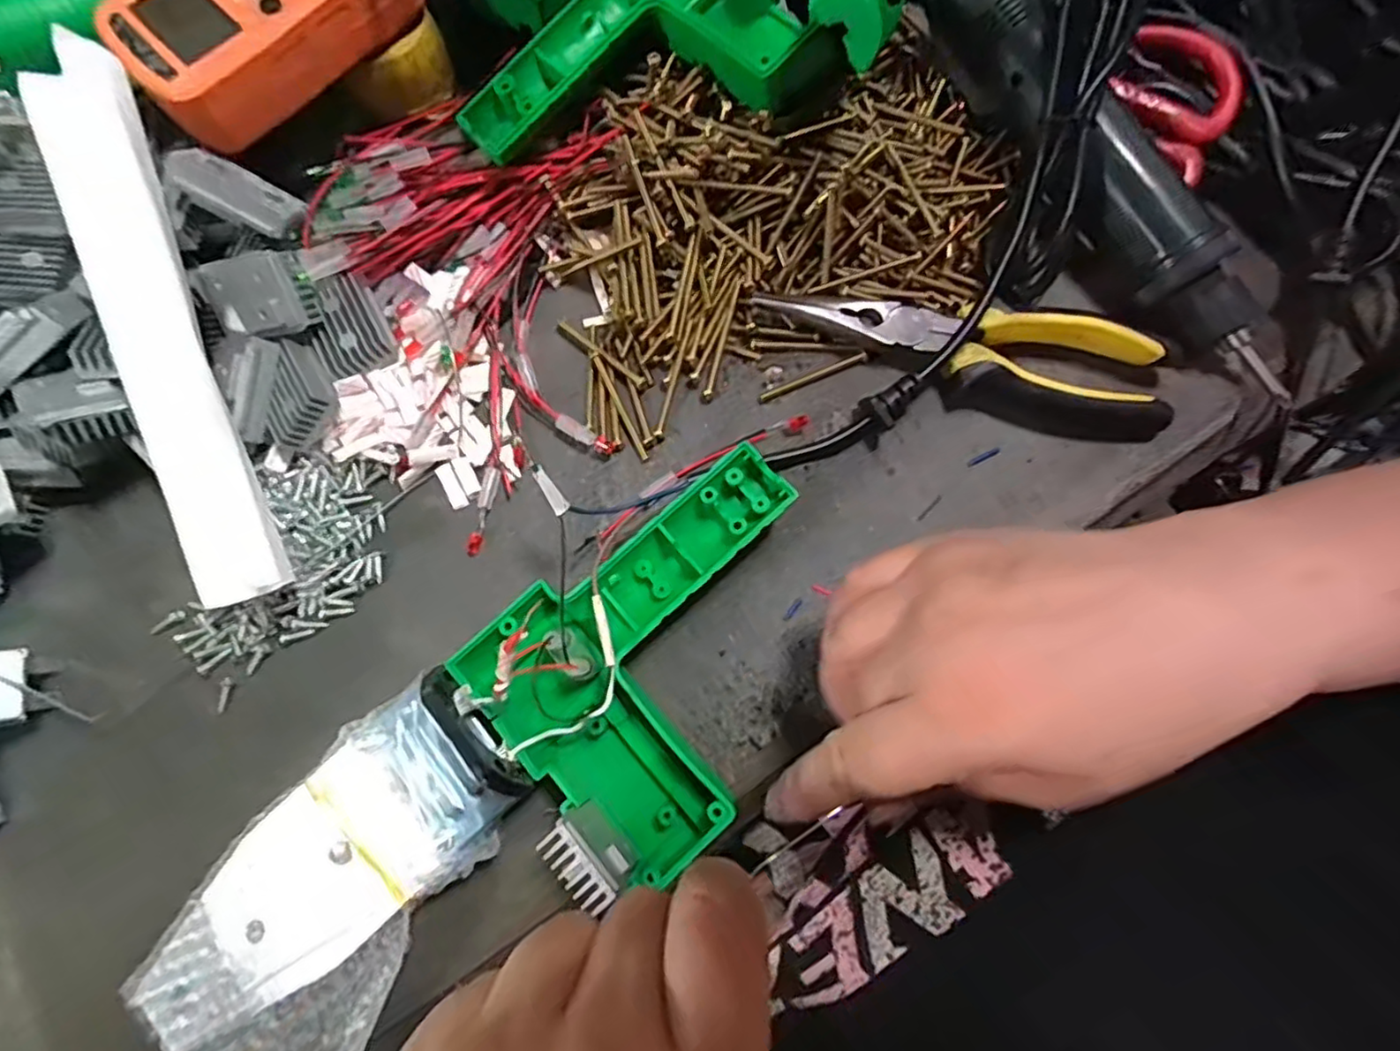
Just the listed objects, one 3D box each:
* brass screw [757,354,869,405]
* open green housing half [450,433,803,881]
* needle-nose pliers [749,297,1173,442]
[{"bbox_3d":[0.053,-0.070,0.302,0.056,0.005,0.004,-24,78,-6],"label":"brass screw"},{"bbox_3d":[-0.007,0.053,0.261,0.147,0.035,0.116,-39,80,-9],"label":"open green housing half"},{"bbox_3d":[0.124,-0.081,0.300,0.182,0.019,0.045,15,77,3],"label":"needle-nose pliers"}]

